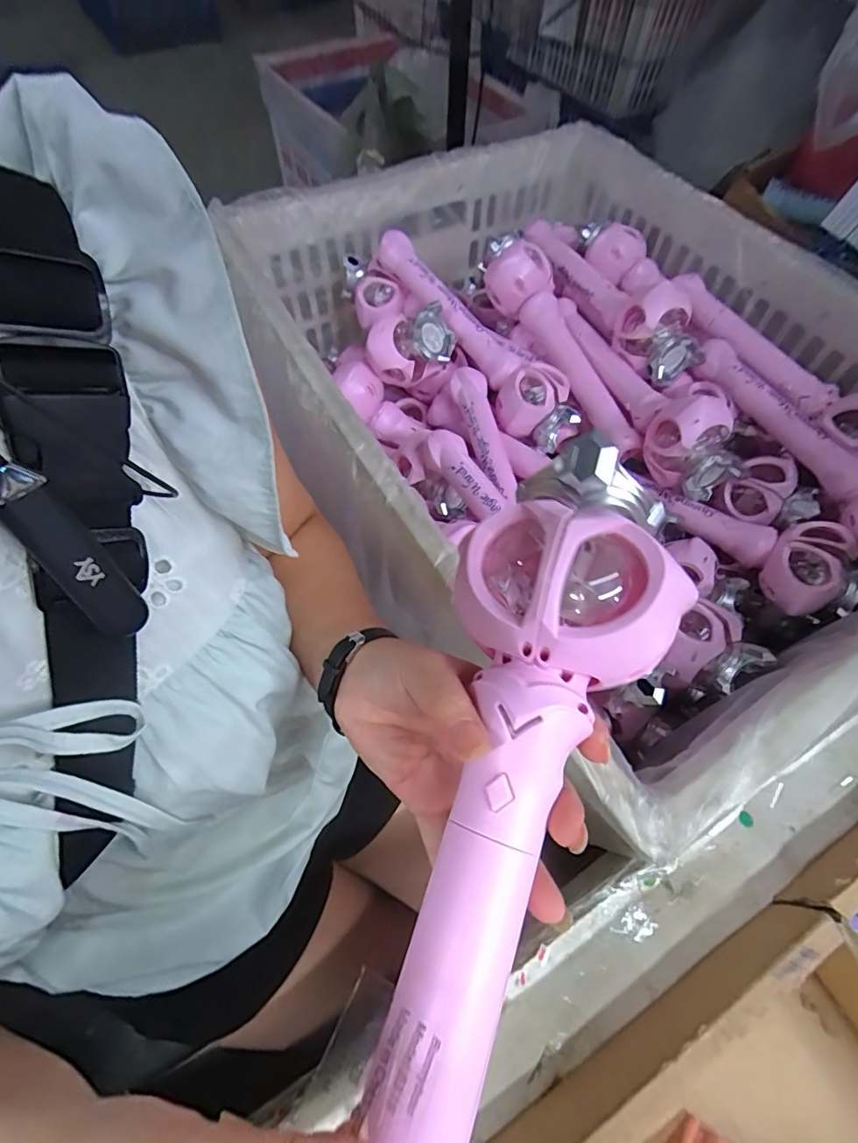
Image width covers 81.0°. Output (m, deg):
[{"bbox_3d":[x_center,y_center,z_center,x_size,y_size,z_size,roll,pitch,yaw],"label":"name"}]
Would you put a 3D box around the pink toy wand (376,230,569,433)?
[{"bbox_3d":[0.048,-0.318,0.665,0.073,0.059,0.321,-38,82,-20],"label":"pink toy wand"}]

